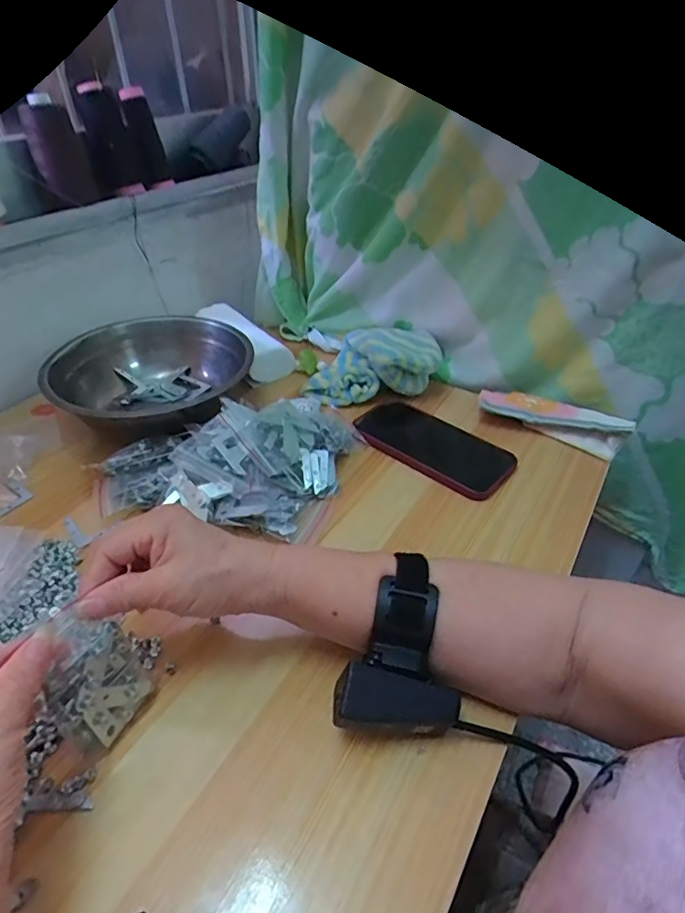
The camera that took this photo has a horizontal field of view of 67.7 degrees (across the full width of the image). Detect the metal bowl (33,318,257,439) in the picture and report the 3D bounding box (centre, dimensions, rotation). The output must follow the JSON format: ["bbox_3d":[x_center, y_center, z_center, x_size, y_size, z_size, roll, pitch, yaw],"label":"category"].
[{"bbox_3d":[-0.211,-0.085,0.576,0.205,0.072,0.205,-1,40,1],"label":"metal bowl"}]

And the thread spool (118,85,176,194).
[{"bbox_3d":[-0.257,-0.415,0.668,0.040,0.108,0.038,-12,41,-12],"label":"thread spool"}]

